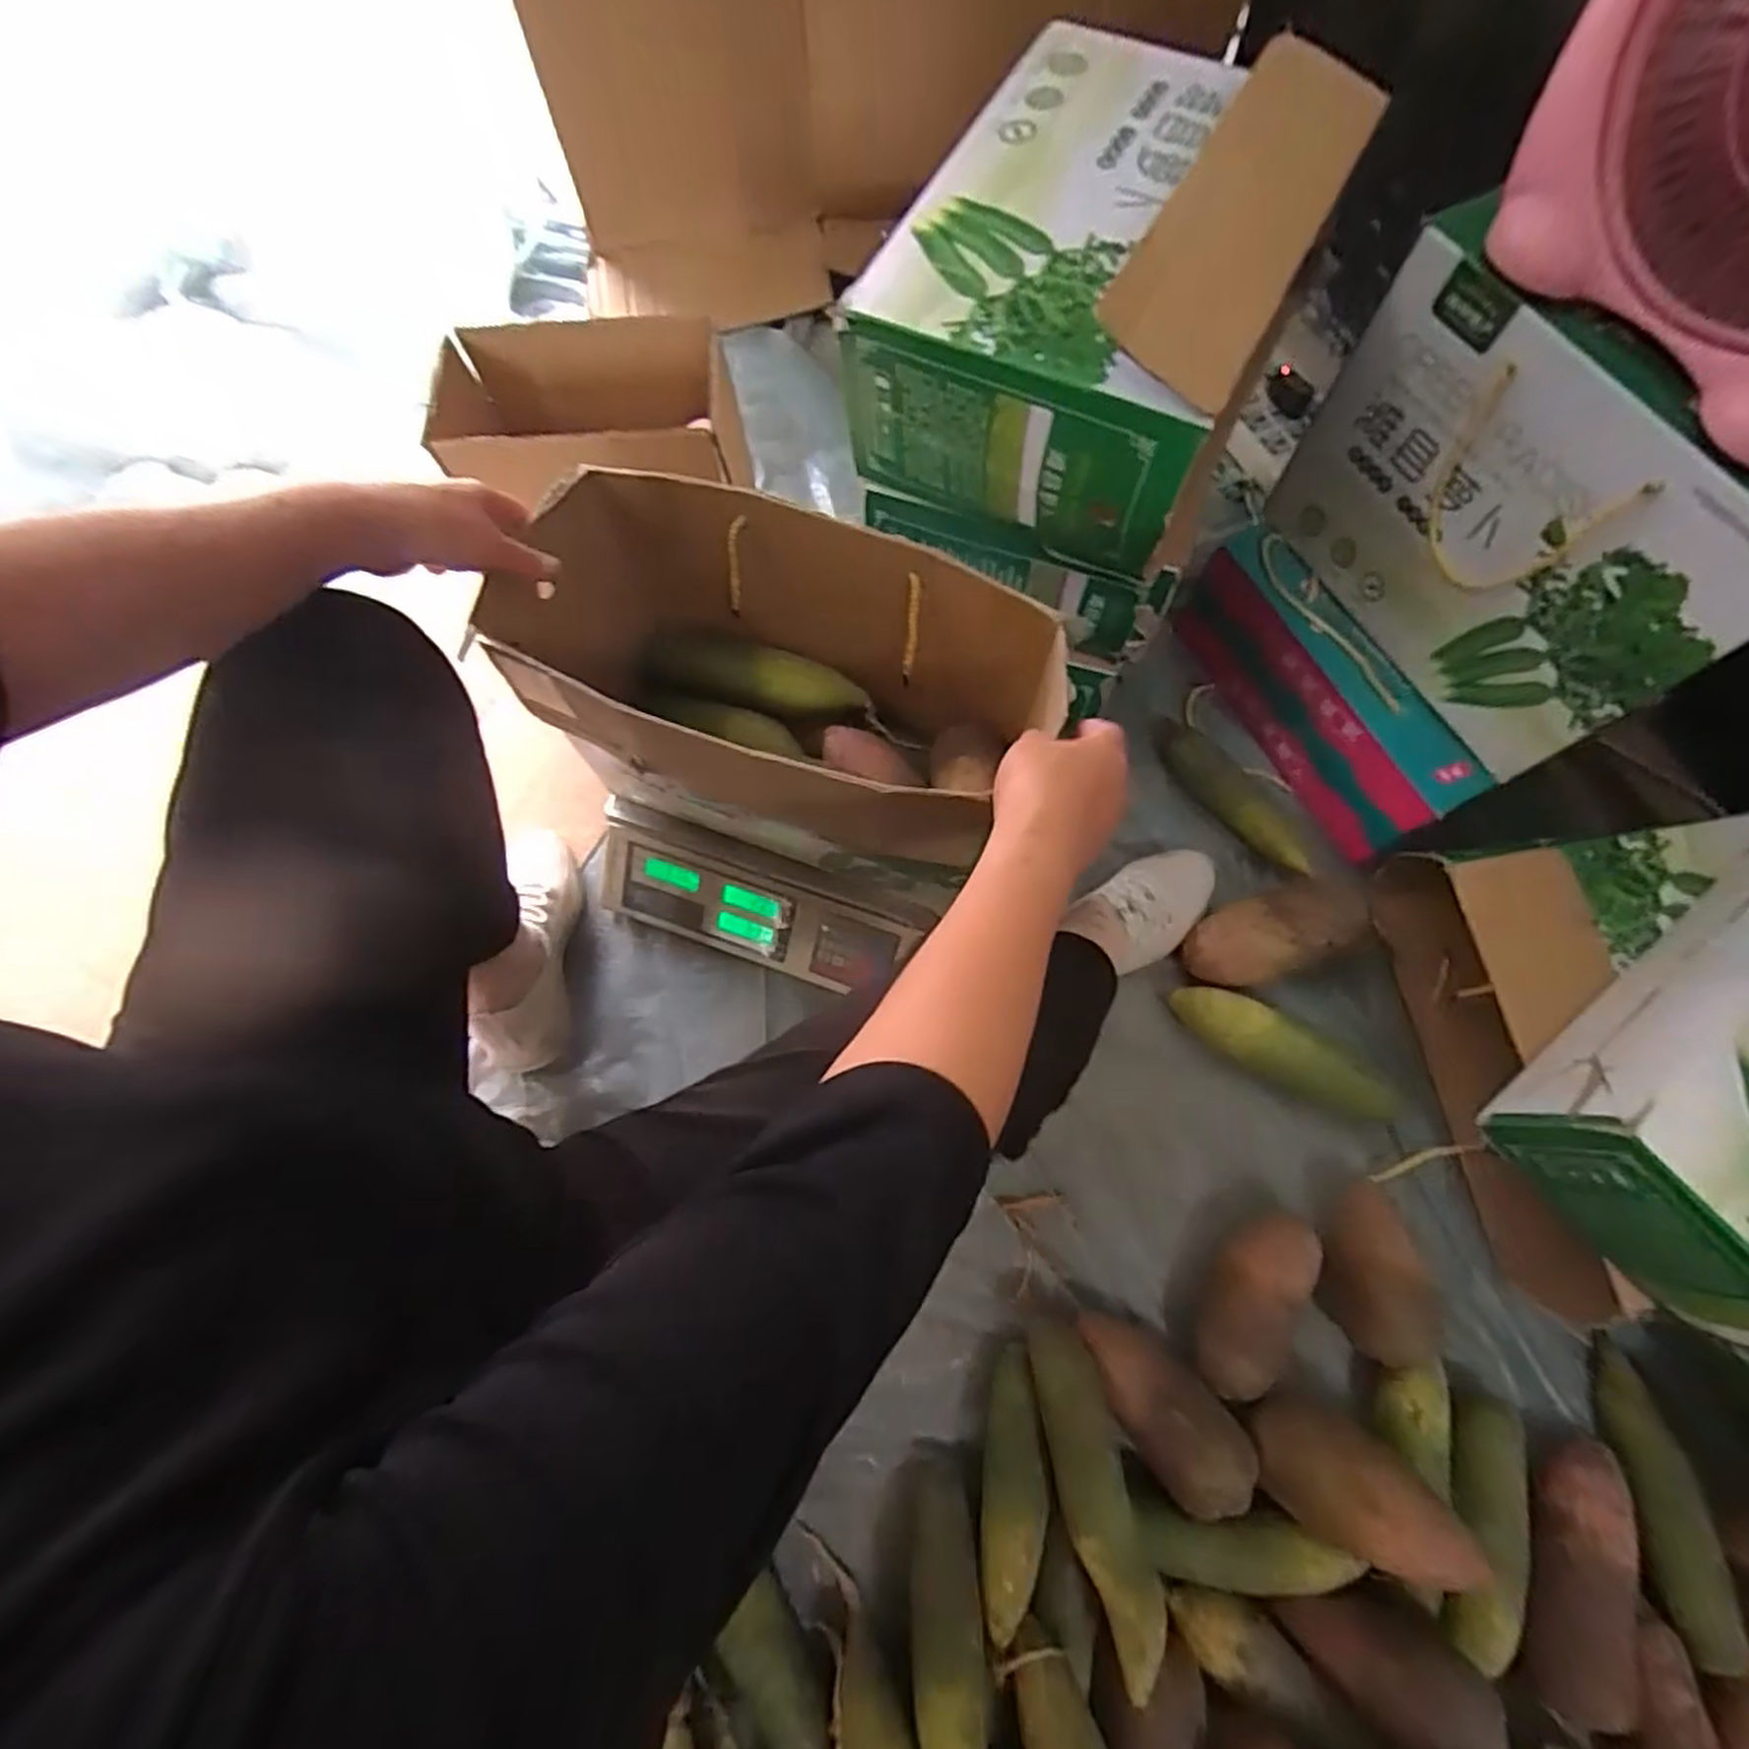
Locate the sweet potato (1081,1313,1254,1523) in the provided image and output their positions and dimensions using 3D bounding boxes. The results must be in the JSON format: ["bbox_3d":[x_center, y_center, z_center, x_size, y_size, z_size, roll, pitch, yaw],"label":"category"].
[{"bbox_3d":[0.230,0.423,0.627,0.073,0.058,0.153,-38,58,-10],"label":"sweet potato"}]

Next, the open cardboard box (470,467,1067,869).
[{"bbox_3d":[-0.082,-0.137,0.598,0.397,0.193,0.183,20,73,9],"label":"open cardboard box"}]

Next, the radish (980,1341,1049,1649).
[{"bbox_3d":[0.109,0.479,0.619,0.047,0.040,0.183,7,51,5],"label":"radish"}]

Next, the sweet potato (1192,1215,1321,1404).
[{"bbox_3d":[0.318,0.356,0.652,0.070,0.064,0.151,30,75,12],"label":"sweet potato"}]

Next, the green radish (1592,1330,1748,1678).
[{"bbox_3d":[0.627,0.497,0.623,0.055,0.055,0.204,7,53,5],"label":"green radish"}]

